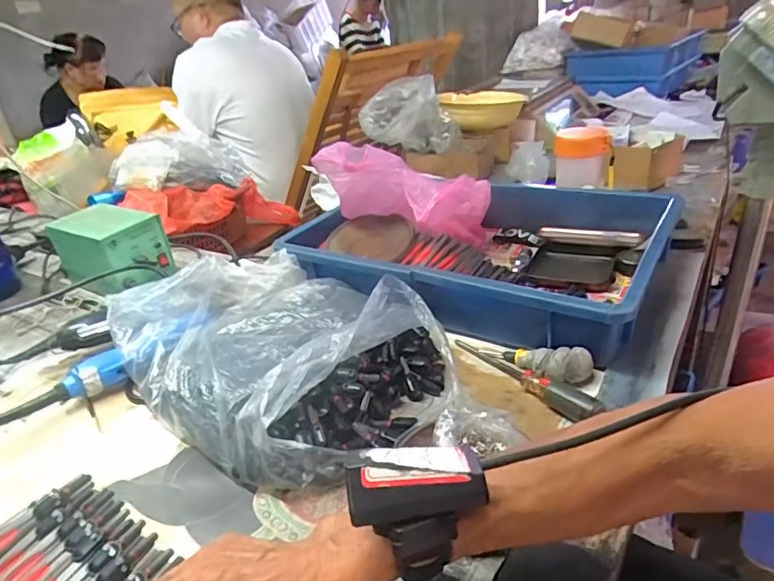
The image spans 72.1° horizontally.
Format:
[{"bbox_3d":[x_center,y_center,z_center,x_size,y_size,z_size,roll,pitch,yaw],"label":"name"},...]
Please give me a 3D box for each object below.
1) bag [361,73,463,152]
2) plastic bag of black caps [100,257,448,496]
[{"bbox_3d":[0.044,-0.330,1.007,0.170,0.112,0.128,7,32,25],"label":"bag"},{"bbox_3d":[-0.115,0.049,0.546,0.240,0.078,0.355,-29,35,-33],"label":"plastic bag of black caps"}]

